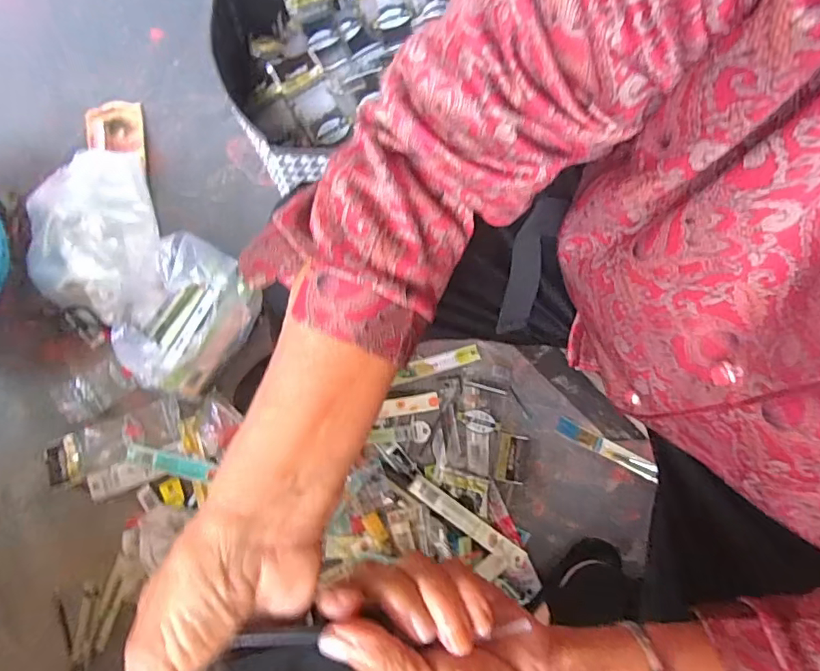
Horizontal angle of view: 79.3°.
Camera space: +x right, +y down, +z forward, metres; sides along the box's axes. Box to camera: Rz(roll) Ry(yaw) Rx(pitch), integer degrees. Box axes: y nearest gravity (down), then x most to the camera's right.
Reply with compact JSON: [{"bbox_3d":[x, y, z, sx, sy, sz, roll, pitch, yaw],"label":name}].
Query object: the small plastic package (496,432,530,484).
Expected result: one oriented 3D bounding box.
[{"bbox_3d":[0.145,0.174,0.702,0.040,0.009,0.068,9,78,0],"label":"small plastic package"}]

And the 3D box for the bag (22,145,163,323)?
[{"bbox_3d":[-0.476,-0.147,0.734,0.180,0.054,0.259,-9,78,-3],"label":"bag"}]

